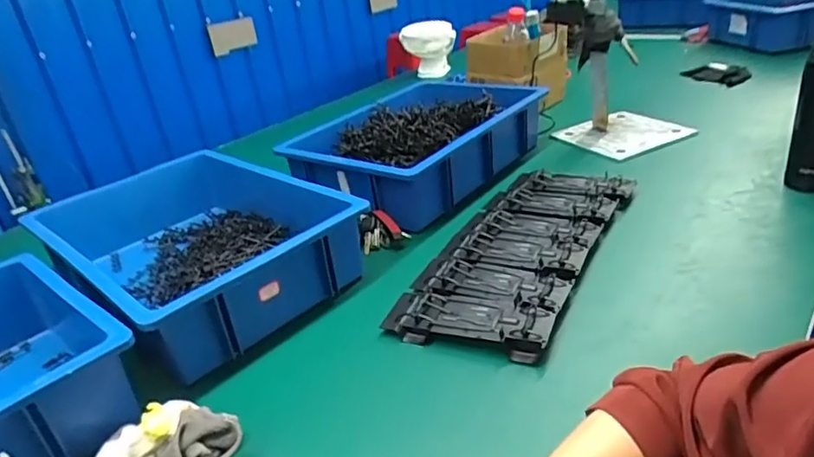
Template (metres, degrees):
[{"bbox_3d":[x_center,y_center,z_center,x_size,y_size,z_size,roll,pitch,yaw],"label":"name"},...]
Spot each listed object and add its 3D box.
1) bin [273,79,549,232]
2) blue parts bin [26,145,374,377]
[{"bbox_3d":[0.019,-0.170,1.034,0.306,0.097,0.445,12,33,34],"label":"bin"},{"bbox_3d":[-0.321,0.019,0.833,0.477,0.115,0.321,18,37,41],"label":"blue parts bin"}]

